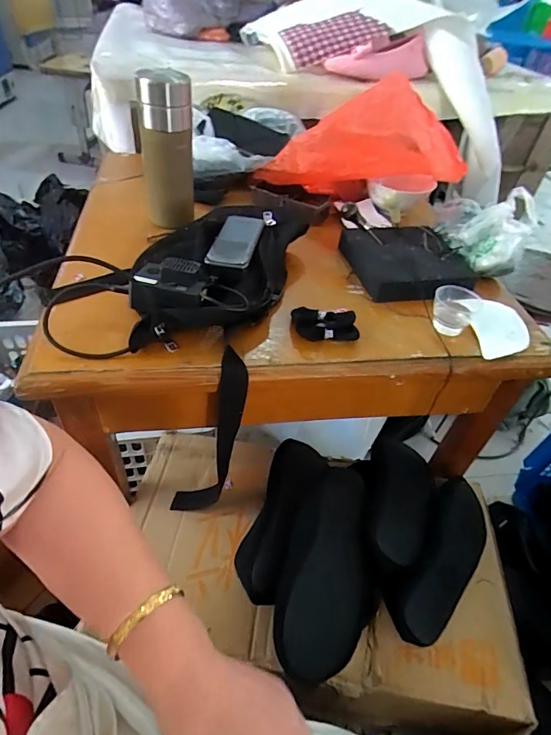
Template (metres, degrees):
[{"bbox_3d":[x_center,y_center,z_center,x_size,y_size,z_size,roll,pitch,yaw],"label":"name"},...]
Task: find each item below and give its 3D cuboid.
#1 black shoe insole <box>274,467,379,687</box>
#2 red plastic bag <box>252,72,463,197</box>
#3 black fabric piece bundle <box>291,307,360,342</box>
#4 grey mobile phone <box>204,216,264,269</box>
[{"bbox_3d":[0.072,0.243,0.535,0.113,0.045,0.243,16,45,8],"label":"black shoe insole"},{"bbox_3d":[0.128,-0.370,0.692,0.324,0.130,0.118,-1,42,19],"label":"red plastic bag"},{"bbox_3d":[0.058,-0.052,0.496,0.075,0.020,0.043,7,45,0],"label":"black fabric piece bundle"},{"bbox_3d":[-0.050,-0.166,0.542,0.053,0.008,0.123,10,45,3],"label":"grey mobile phone"}]

